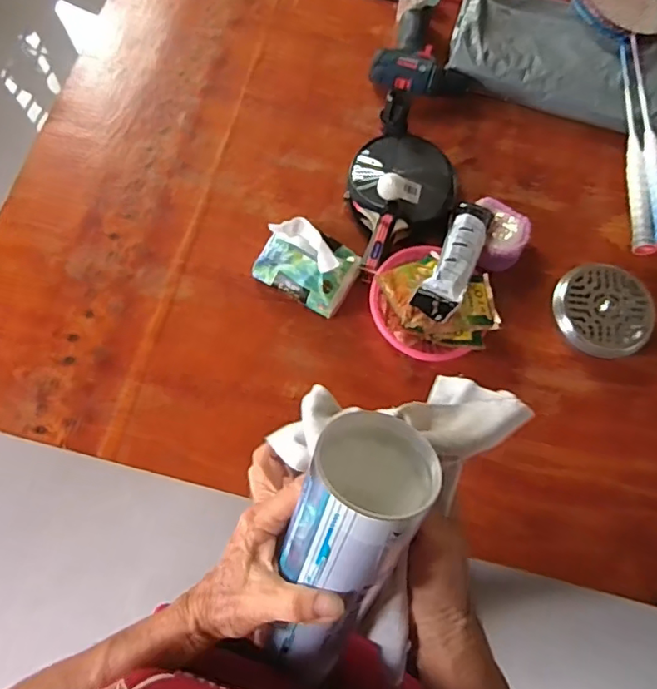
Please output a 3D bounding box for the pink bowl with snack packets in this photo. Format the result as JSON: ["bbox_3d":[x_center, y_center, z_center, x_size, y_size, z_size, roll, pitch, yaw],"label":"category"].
[{"bbox_3d":[0.149,-0.055,0.807,0.181,0.073,0.157,37,76,11],"label":"pink bowl with snack packets"}]

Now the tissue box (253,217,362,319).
[{"bbox_3d":[-0.026,-0.124,0.806,0.133,0.111,0.108,30,75,9],"label":"tissue box"}]

